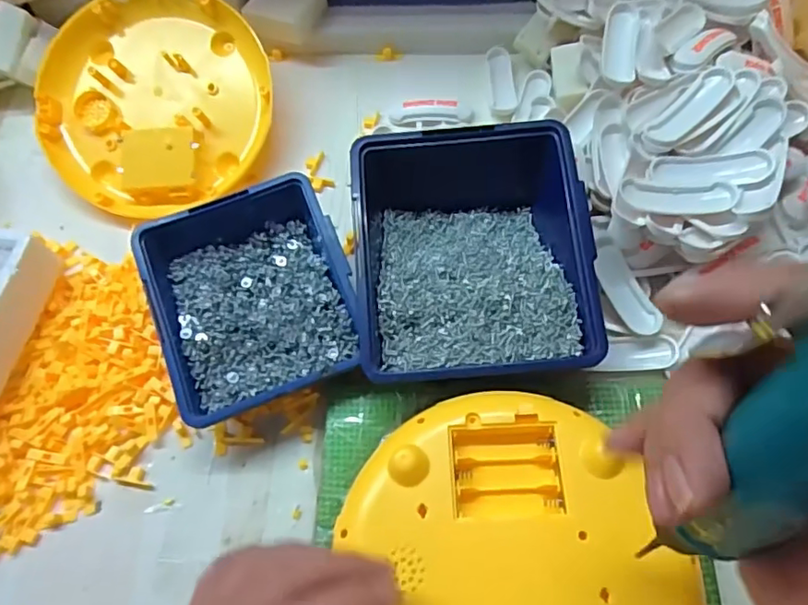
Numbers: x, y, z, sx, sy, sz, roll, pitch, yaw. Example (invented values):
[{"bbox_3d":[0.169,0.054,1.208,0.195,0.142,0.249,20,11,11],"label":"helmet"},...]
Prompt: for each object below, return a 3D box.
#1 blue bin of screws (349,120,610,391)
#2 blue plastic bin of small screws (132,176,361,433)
[{"bbox_3d":[0.042,-0.037,0.384,0.146,0.082,0.186,-6,64,0],"label":"blue bin of screws"},{"bbox_3d":[-0.096,-0.003,0.371,0.122,0.048,0.142,-19,65,-6],"label":"blue plastic bin of small screws"}]

